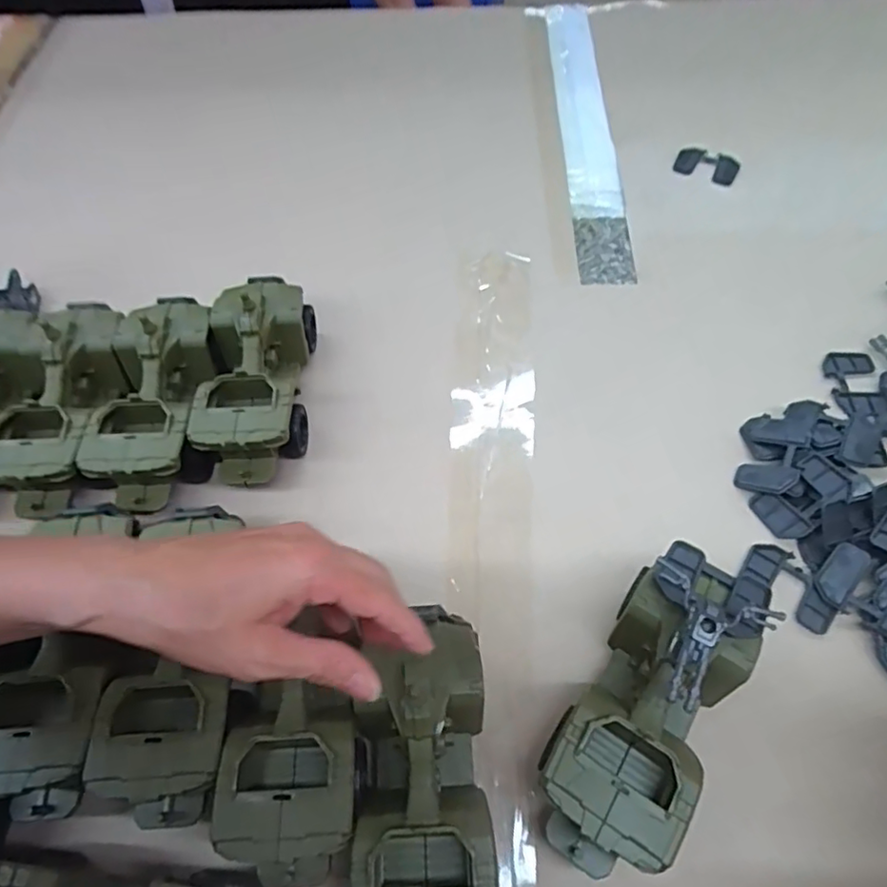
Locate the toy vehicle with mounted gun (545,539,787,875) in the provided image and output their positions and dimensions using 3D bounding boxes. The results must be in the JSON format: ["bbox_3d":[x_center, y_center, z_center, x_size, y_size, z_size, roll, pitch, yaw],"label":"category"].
[{"bbox_3d":[0.134,0.154,0.378,0.081,0.099,0.214,31,66,19],"label":"toy vehicle with mounted gun"}]

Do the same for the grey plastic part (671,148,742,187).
[{"bbox_3d":[0.306,-0.322,0.697,0.069,0.004,0.038,23,81,13],"label":"grey plastic part"}]

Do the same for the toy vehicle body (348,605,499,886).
[{"bbox_3d":[-0.012,0.206,0.368,0.091,0.079,0.185,-4,60,0],"label":"toy vehicle body"}]

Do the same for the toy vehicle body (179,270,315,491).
[{"bbox_3d":[-0.166,-0.053,0.526,0.092,0.077,0.186,-2,60,1],"label":"toy vehicle body"}]

